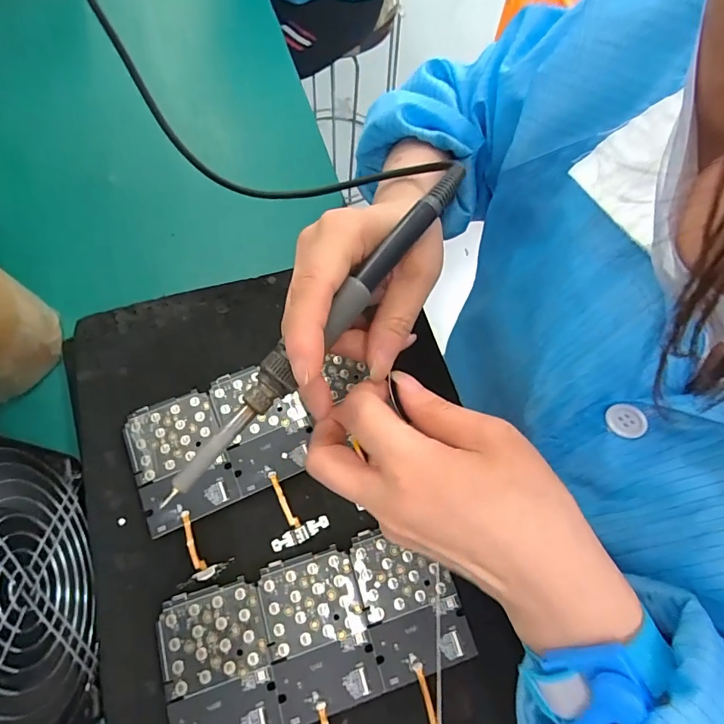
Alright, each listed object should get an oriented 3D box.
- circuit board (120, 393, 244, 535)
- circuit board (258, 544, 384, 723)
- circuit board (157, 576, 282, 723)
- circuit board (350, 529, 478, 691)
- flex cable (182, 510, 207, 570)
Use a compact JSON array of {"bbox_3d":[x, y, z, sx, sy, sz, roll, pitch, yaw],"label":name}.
[{"bbox_3d":[-0.116,0.061,0.274,0.056,0.004,0.078,-21,71,-9],"label":"circuit board"},{"bbox_3d":[-0.025,0.152,0.244,0.055,0.004,0.078,-14,70,-6],"label":"circuit board"},{"bbox_3d":[-0.079,0.167,0.235,0.056,0.004,0.079,-15,70,-6],"label":"circuit board"},{"bbox_3d":[0.028,0.137,0.252,0.055,0.004,0.078,-16,71,-7],"label":"circuit board"},{"bbox_3d":[-0.101,0.105,0.254,0.007,0.004,0.035,-25,73,-9],"label":"flex cable"}]

